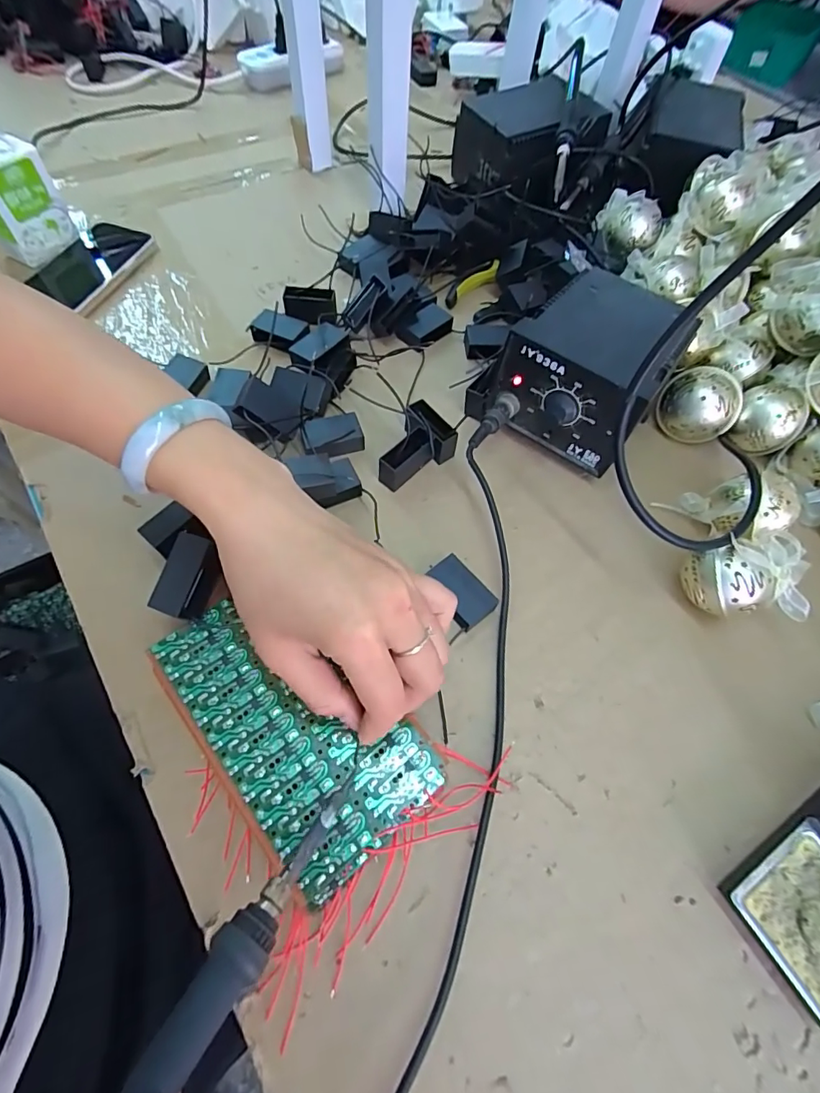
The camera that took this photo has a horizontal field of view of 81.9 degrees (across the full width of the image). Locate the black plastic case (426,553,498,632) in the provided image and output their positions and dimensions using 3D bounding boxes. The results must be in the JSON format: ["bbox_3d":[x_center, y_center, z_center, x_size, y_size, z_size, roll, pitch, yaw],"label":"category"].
[{"bbox_3d":[0.036,0.033,0.334,0.029,0.016,0.048,-34,69,-19],"label":"black plastic case"}]

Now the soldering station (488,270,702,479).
[{"bbox_3d":[0.152,-0.146,0.395,0.111,0.093,0.133,36,66,15],"label":"soldering station"}]

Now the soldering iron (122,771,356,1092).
[{"bbox_3d":[-0.074,0.166,0.170,0.020,0.021,0.190,30,41,12],"label":"soldering iron"}]

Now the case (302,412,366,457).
[{"bbox_3d":[-0.065,-0.092,0.394,0.048,0.021,0.028,-11,63,-9],"label":"case"}]

